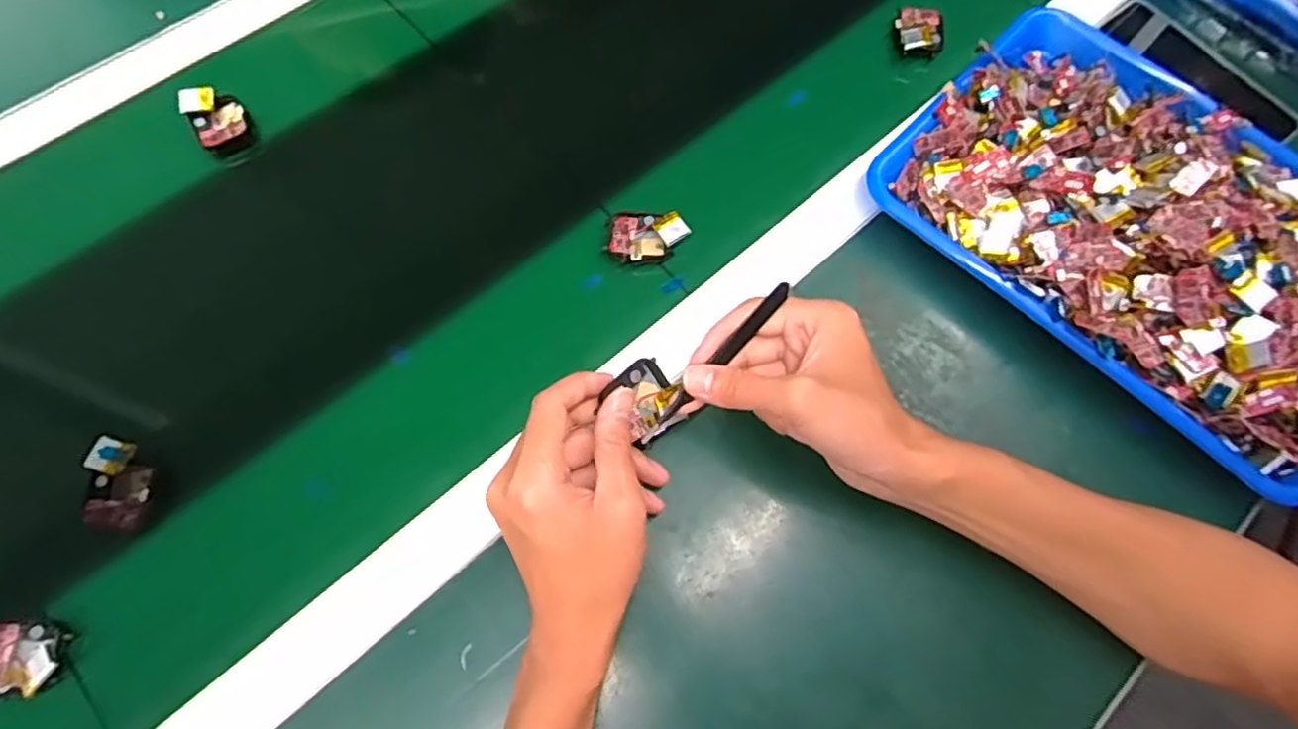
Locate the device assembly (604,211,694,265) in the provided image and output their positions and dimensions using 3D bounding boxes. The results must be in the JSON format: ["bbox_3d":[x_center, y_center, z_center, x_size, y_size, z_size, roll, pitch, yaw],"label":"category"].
[{"bbox_3d":[-0.001,-0.087,0.466,0.055,0.021,0.039,3,66,1],"label":"device assembly"}]

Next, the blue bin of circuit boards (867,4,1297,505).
[{"bbox_3d":[0.342,-0.102,0.445,0.323,0.066,0.238,42,72,16],"label":"blue bin of circuit boards"}]

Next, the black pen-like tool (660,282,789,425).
[{"bbox_3d":[0.042,-0.006,0.375,0.007,0.004,0.105,43,95,12],"label":"black pen-like tool"}]

